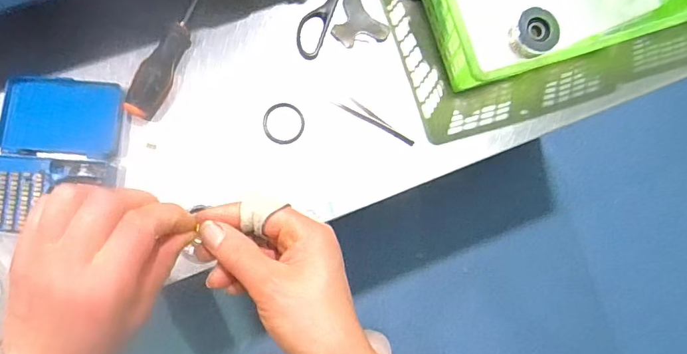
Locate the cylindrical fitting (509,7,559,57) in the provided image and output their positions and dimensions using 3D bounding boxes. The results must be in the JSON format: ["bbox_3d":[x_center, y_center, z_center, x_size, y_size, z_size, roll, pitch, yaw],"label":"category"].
[{"bbox_3d":[0.196,-0.148,0.486,0.052,0.028,0.044,-32,88,-8],"label":"cylindrical fitting"}]

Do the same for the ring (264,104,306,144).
[{"bbox_3d":[-0.060,-0.054,0.470,0.041,0.004,0.042,7,84,-5],"label":"ring"}]

